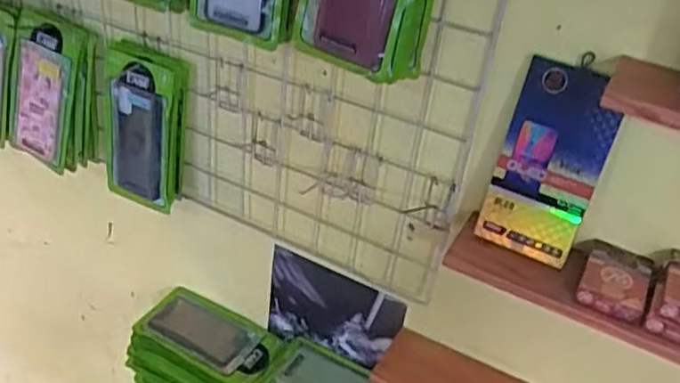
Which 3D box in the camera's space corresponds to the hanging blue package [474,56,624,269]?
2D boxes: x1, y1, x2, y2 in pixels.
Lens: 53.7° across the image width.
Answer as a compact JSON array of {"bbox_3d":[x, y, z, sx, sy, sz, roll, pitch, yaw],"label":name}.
[{"bbox_3d":[0.210,-0.027,0.675,0.097,0.195,0.022,19,15,12],"label":"hanging blue package"}]

